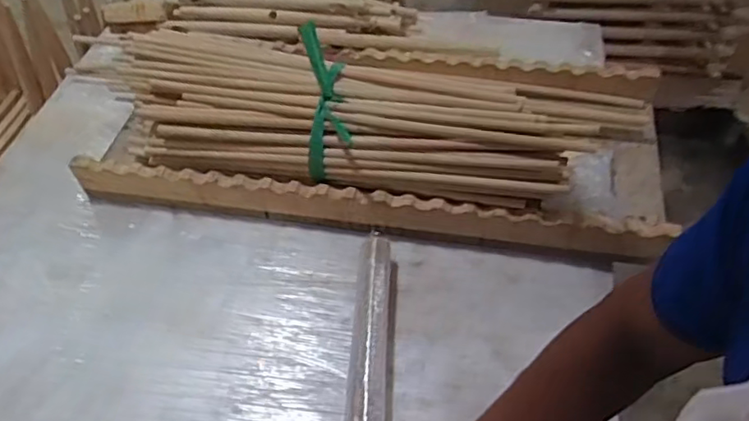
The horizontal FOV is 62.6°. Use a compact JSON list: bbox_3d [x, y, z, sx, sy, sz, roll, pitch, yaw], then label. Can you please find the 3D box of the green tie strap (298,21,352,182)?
[{"bbox_3d":[-0.065,-0.153,0.886,0.067,0.085,0.219,-2,88,3],"label":"green tie strap"}]

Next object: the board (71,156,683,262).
[{"bbox_3d":[-0.031,-0.001,0.892,0.843,0.079,0.029,7,50,10],"label":"board"}]

